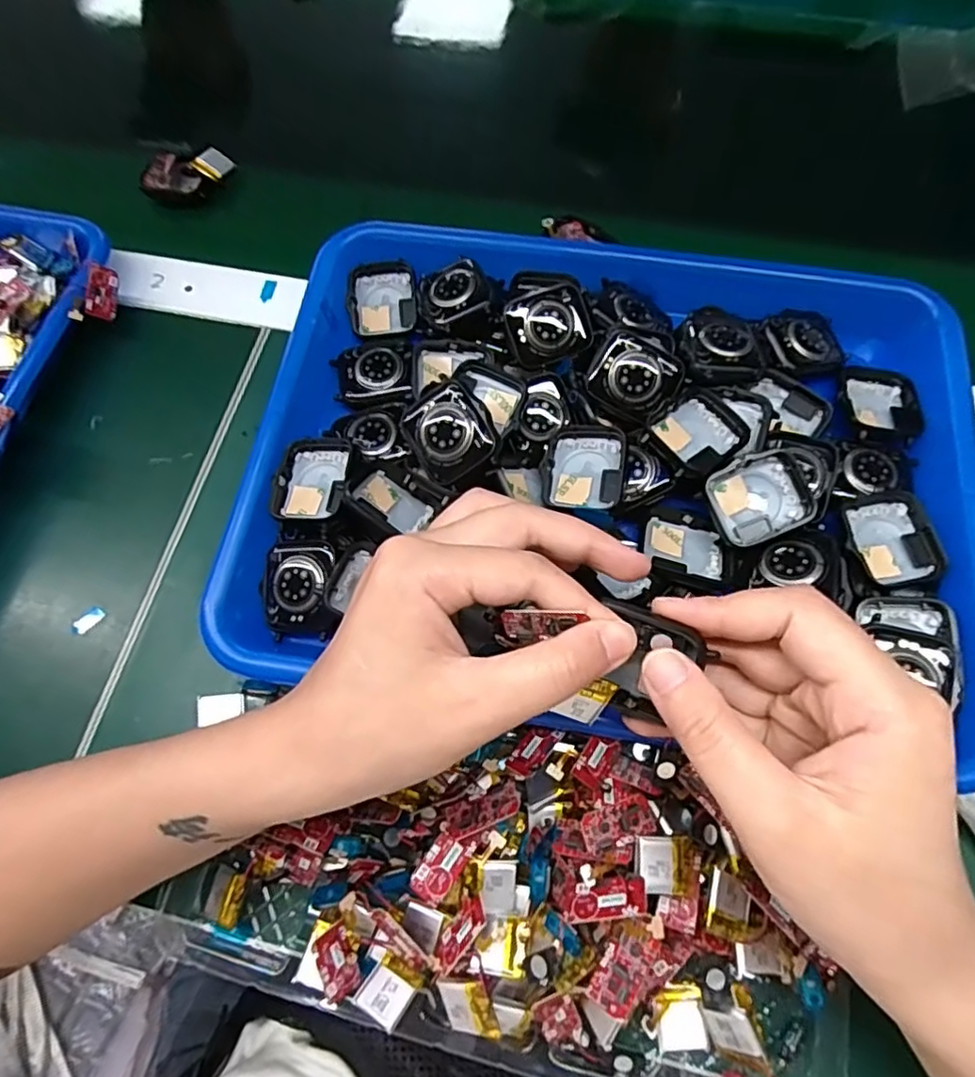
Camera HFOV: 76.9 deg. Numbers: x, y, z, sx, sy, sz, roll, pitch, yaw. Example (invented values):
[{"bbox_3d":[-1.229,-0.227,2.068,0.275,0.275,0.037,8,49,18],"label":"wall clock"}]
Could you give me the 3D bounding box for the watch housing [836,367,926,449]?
[{"bbox_3d":[0.192,-0.065,0.303,0.039,0.011,0.045,12,69,7],"label":"watch housing"}]

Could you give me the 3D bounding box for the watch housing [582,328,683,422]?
[{"bbox_3d":[0.069,-0.076,0.289,0.040,0.010,0.037,30,95,3],"label":"watch housing"}]

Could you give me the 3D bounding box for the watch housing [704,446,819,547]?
[{"bbox_3d":[0.120,-0.018,0.272,0.041,0.013,0.037,-23,77,4],"label":"watch housing"}]

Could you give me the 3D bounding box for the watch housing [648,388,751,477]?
[{"bbox_3d":[0.098,-0.049,0.281,0.041,0.009,0.036,-39,72,-13],"label":"watch housing"}]

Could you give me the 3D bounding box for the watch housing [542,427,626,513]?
[{"bbox_3d":[0.045,-0.032,0.281,0.035,0.014,0.041,11,69,6],"label":"watch housing"}]

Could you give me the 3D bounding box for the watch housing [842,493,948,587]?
[{"bbox_3d":[0.176,0.001,0.269,0.037,0.009,0.041,-12,68,-3],"label":"watch housing"}]

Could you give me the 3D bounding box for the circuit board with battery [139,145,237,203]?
[{"bbox_3d":[-0.197,-0.238,0.402,0.051,0.021,0.033,4,68,3],"label":"circuit board with battery"}]

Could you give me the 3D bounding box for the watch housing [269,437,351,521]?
[{"bbox_3d":[-0.079,-0.028,0.282,0.034,0.013,0.042,4,68,4],"label":"watch housing"}]

